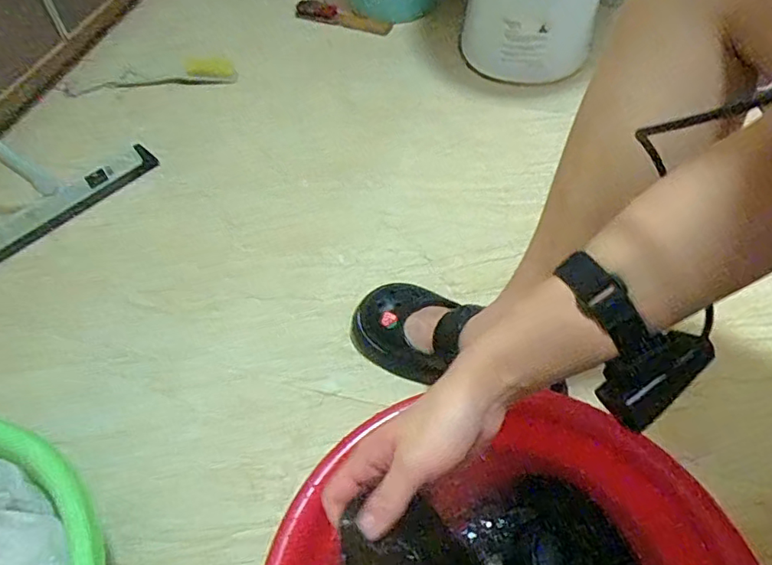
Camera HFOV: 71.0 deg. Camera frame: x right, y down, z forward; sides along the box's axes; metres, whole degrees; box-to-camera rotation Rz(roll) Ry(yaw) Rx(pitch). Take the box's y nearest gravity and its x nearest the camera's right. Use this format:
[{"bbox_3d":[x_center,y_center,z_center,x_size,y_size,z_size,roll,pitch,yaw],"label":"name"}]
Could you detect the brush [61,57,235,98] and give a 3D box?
[{"bbox_3d":[-0.436,-0.374,0.990,0.322,0.068,0.043,-5,54,-2],"label":"brush"}]

